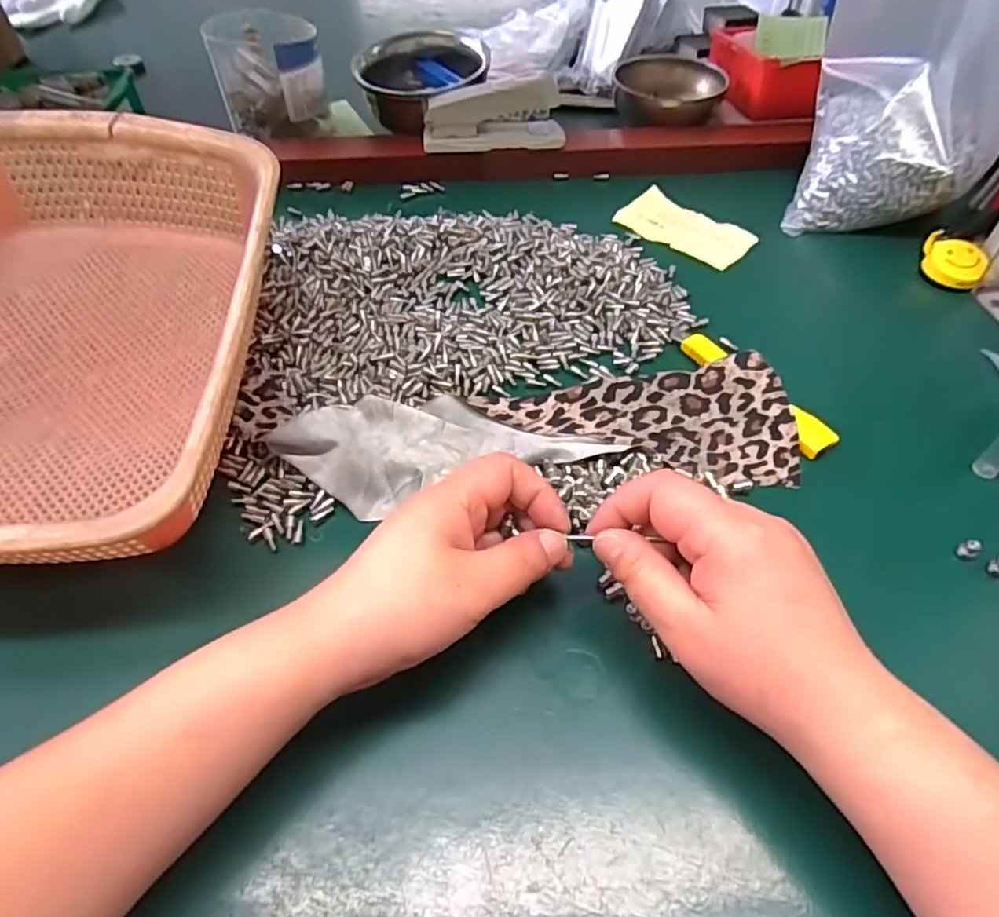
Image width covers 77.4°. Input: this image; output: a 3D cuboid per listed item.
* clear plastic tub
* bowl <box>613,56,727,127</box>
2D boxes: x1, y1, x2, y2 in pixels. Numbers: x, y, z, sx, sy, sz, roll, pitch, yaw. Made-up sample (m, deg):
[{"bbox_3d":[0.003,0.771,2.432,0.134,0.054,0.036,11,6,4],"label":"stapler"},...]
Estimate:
[{"bbox_3d":[-0.218,-0.366,0.596,0.098,0.081,0.094,-15,53,-13],"label":"clear plastic tub"},{"bbox_3d":[0.168,-0.367,0.621,0.102,0.034,0.102,0,51,-1],"label":"bowl"}]

